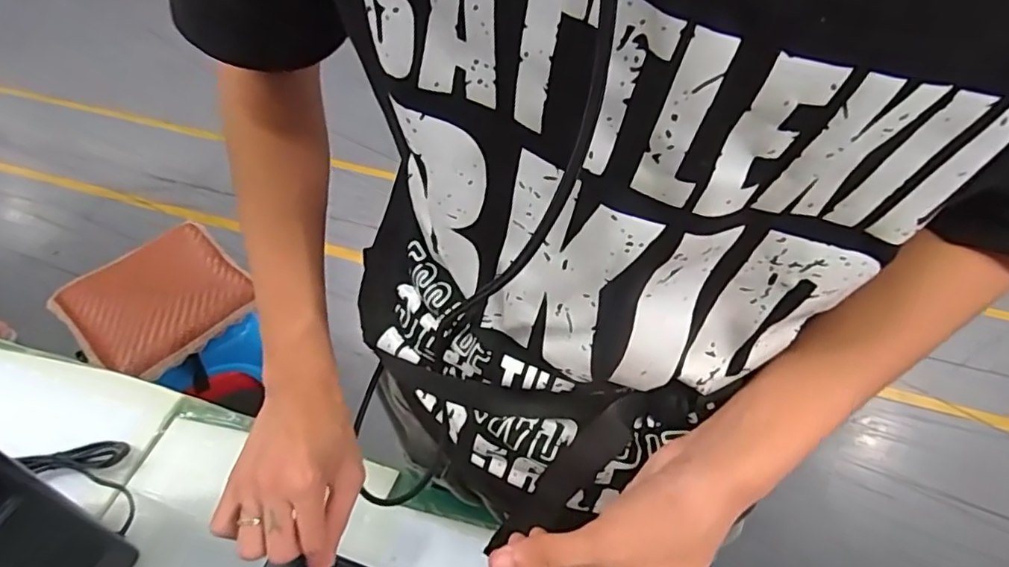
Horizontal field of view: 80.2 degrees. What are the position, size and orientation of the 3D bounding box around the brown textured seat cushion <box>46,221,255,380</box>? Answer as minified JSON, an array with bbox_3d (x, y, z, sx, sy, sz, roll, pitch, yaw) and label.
[{"bbox_3d":[-0.633,0.028,1.101,0.279,0.050,0.275,35,59,26],"label":"brown textured seat cushion"}]

